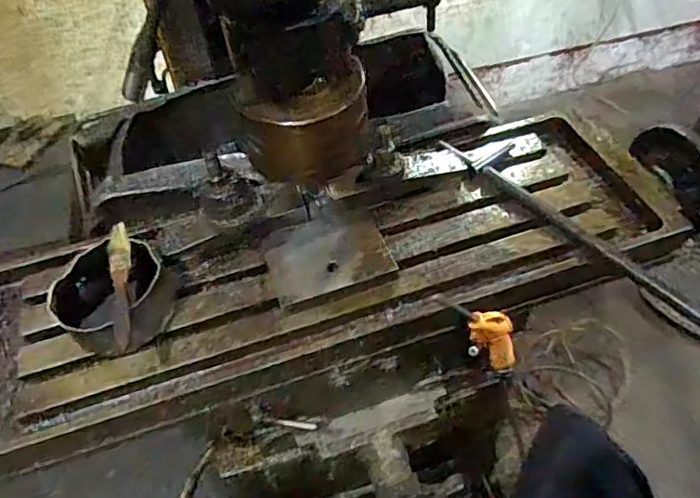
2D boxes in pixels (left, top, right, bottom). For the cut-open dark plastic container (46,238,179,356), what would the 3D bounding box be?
[{"bbox_3d":[-0.237,0.048,0.572,0.117,0.069,0.104,-37,57,-23],"label":"cut-open dark plastic container"}]

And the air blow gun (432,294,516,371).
[{"bbox_3d":[0.147,0.085,0.589,0.045,0.194,0.022,-26,49,16],"label":"air blow gun"}]

